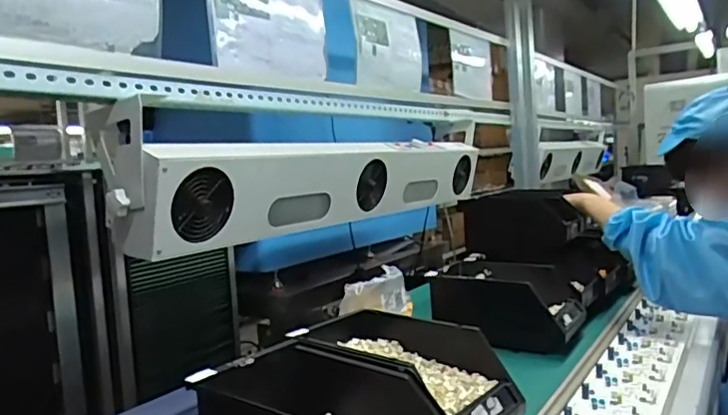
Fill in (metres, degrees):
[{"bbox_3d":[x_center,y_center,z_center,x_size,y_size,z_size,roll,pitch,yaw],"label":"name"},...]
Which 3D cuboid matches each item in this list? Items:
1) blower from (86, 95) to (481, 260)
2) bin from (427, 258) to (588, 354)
[{"bbox_3d":[-0.016,-0.080,1.295,0.141,0.197,1.186,-2,5,35],"label":"blower"},{"bbox_3d":[0.266,0.180,1.033,0.237,0.131,0.204,-3,4,23],"label":"bin"}]

